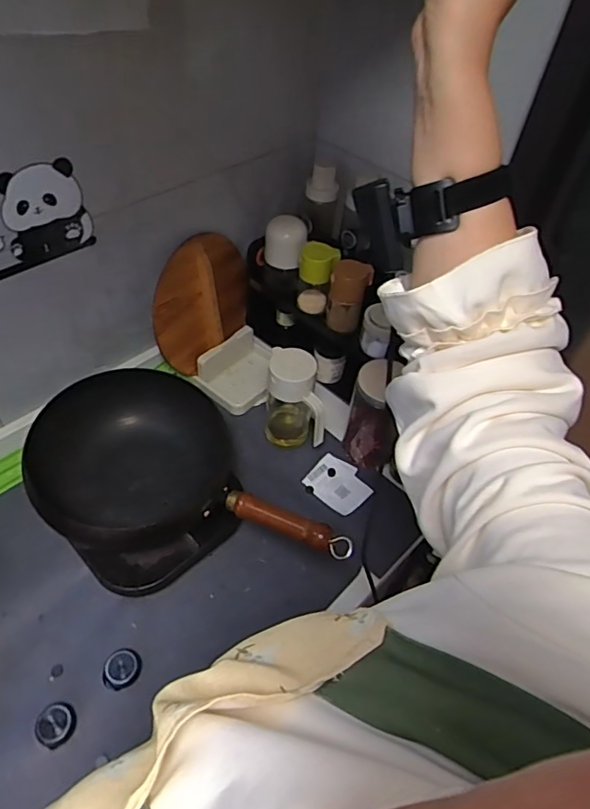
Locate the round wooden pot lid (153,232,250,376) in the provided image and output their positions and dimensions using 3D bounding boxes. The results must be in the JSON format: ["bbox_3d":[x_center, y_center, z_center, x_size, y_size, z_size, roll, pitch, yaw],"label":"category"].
[{"bbox_3d":[-0.167,-0.194,0.977,0.024,0.222,0.238,25,54,31],"label":"round wooden pot lid"}]

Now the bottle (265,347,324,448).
[{"bbox_3d":[-0.001,0.005,0.895,0.094,0.186,0.097,-2,49,-7],"label":"bottle"}]

